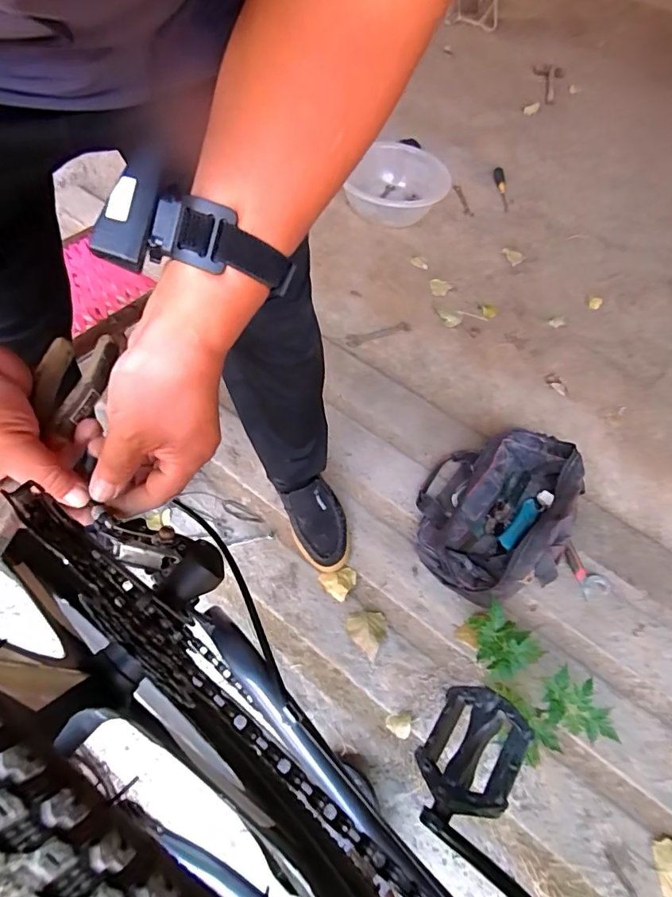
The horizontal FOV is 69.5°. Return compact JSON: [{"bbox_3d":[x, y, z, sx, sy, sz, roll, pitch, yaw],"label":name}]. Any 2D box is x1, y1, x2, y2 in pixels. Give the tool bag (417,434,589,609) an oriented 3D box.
[{"bbox_3d":[0.286,0.098,0.876,0.245,0.124,0.329,23,58,9],"label":"tool bag"}]

